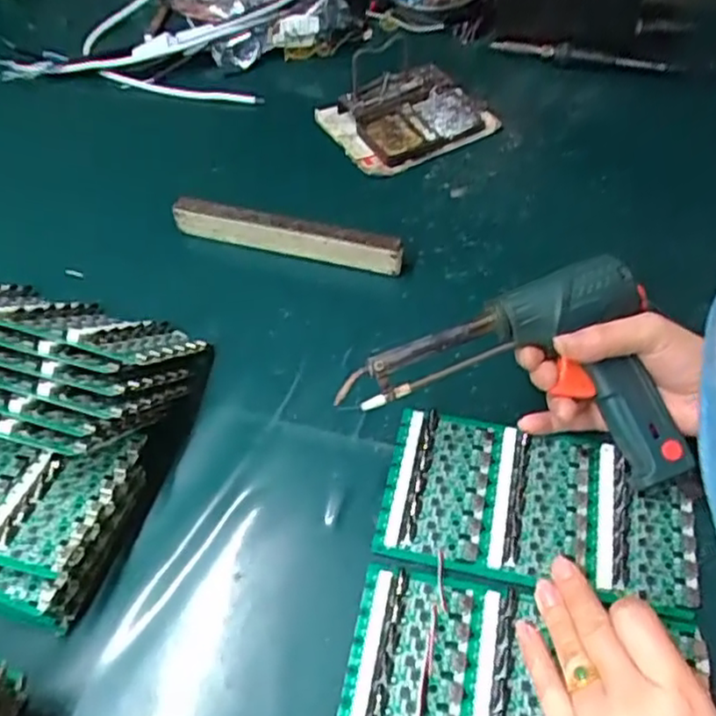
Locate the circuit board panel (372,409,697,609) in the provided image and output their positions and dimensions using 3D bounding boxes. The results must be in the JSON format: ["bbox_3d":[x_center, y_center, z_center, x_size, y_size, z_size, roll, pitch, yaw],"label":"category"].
[{"bbox_3d":[0.110,0.088,0.423,0.184,0.013,0.101,8,52,8],"label":"circuit board panel"}]

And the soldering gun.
[{"bbox_3d":[0.109,0.000,0.417,0.212,0.077,0.105,9,52,8],"label":"soldering gun"}]

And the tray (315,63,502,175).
[{"bbox_3d":[0.050,-0.232,0.642,0.156,0.043,0.107,-16,53,-12],"label":"tray"}]

